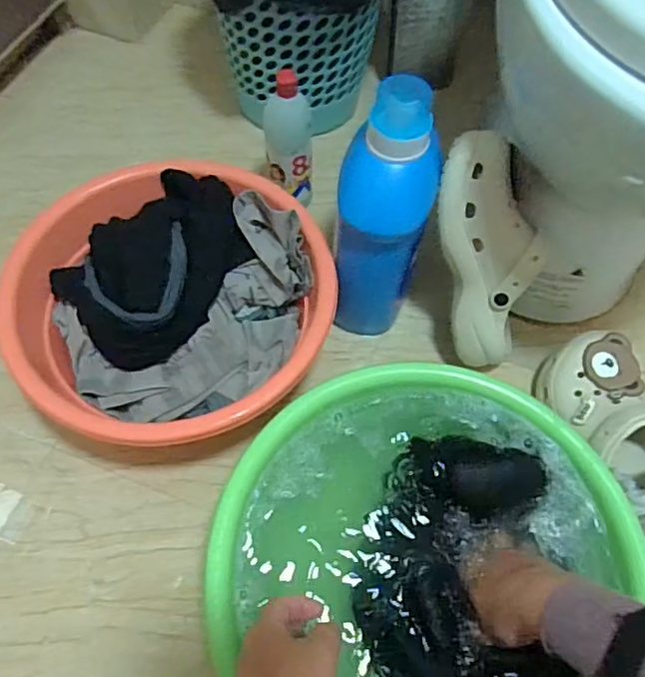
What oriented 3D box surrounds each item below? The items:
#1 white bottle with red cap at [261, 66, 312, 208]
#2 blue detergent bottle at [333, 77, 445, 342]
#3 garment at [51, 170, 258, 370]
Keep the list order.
[{"bbox_3d":[-0.043,-0.243,0.749,0.061,0.176,0.050,-5,61,-7],"label":"white bottle with red cap"},{"bbox_3d":[0.063,-0.118,0.633,0.100,0.287,0.099,5,60,-1],"label":"blue detergent bottle"},{"bbox_3d":[-0.183,-0.082,0.668,0.170,0.073,0.244,34,66,16],"label":"garment"}]

